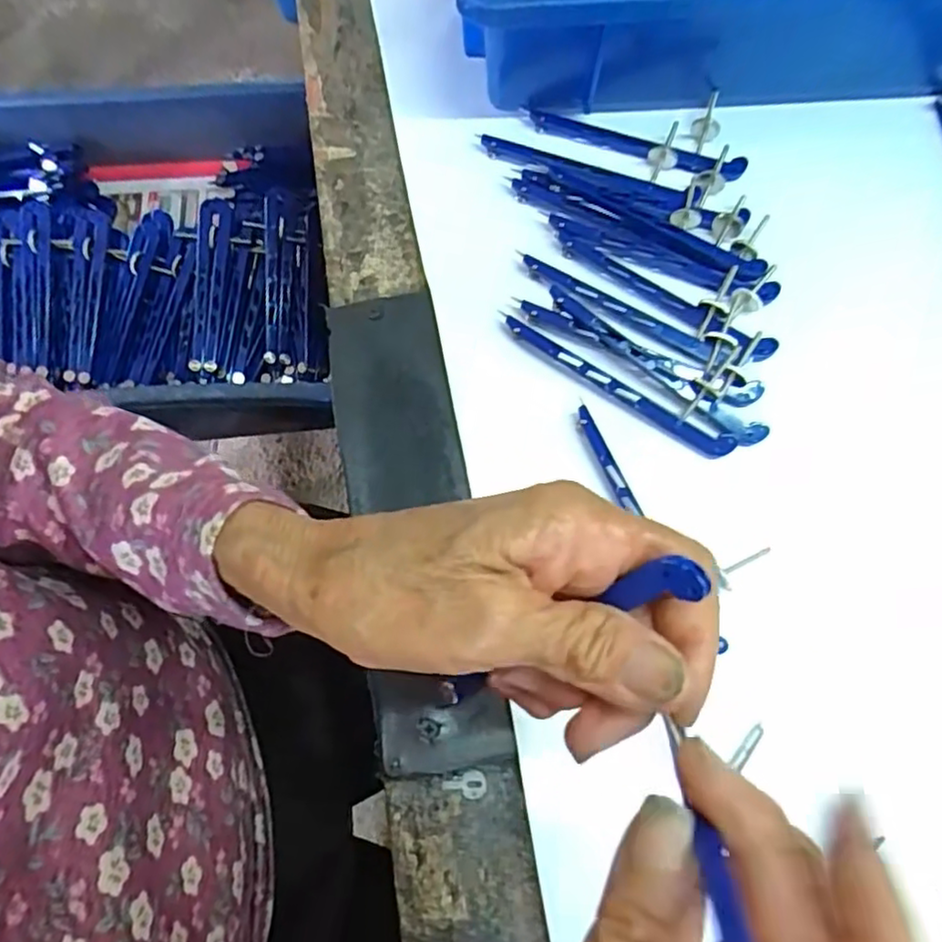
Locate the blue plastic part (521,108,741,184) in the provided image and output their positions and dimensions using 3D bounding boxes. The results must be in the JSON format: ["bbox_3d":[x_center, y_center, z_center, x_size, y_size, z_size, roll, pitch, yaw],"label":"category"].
[{"bbox_3d":[0.086,-0.176,0.358,0.120,0.007,0.014,18,71,6],"label":"blue plastic part"}]

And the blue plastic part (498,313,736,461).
[{"bbox_3d":[0.067,-0.039,0.313,0.119,0.015,0.010,32,73,11],"label":"blue plastic part"}]

